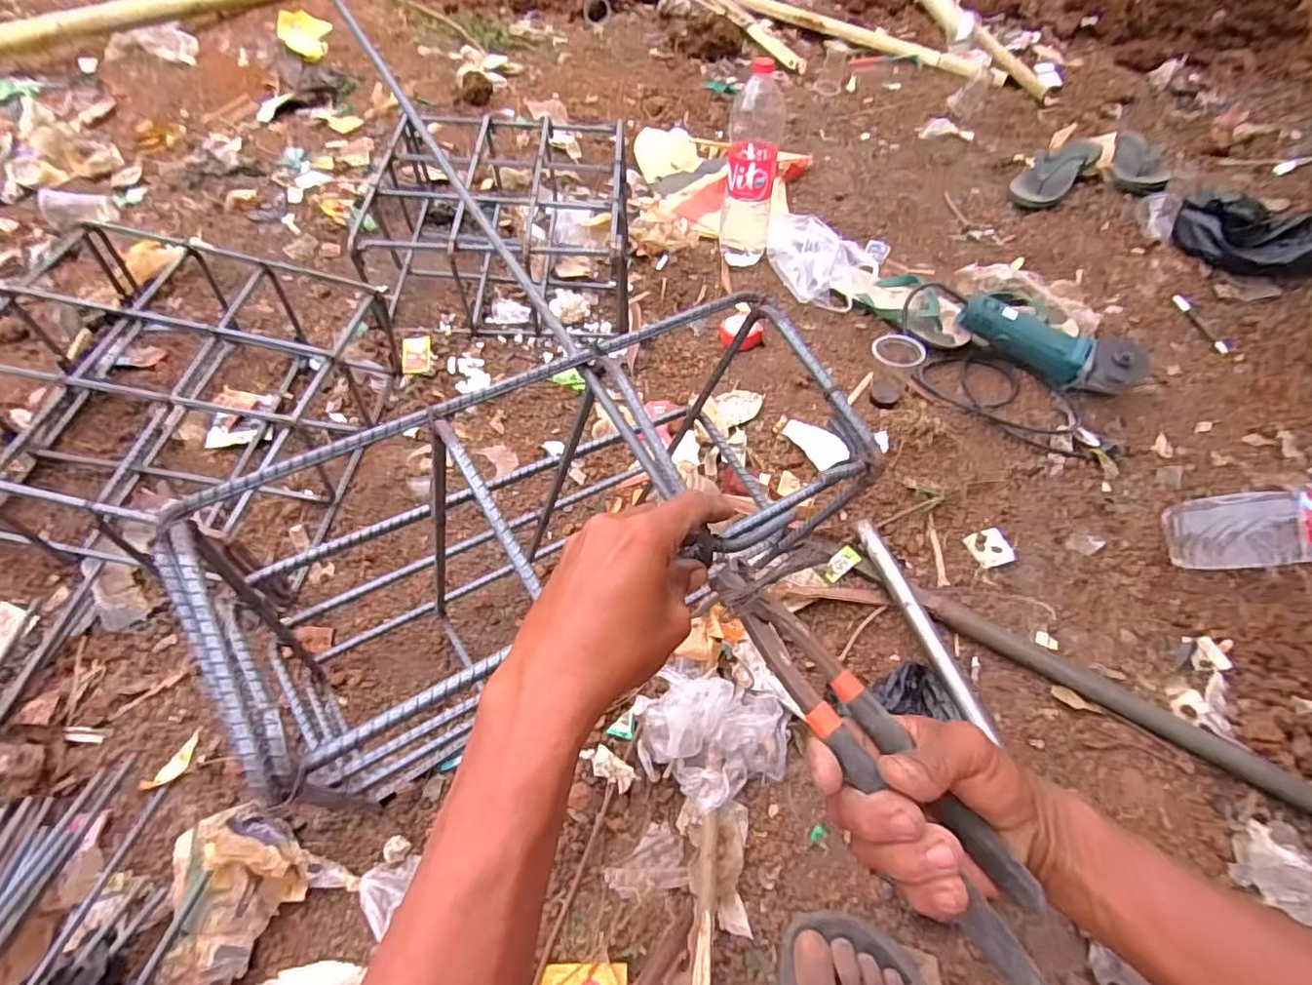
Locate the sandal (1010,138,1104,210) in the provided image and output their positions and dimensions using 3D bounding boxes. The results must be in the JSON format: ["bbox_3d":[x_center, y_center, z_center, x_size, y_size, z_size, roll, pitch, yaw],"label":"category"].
[{"bbox_3d":[0.859,-0.699,1.313,0.114,0.054,0.274,37,62,21],"label":"sandal"}]

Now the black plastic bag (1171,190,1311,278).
[{"bbox_3d":[1.112,-0.494,1.120,0.211,0.091,0.240,-37,64,-23],"label":"black plastic bag"}]

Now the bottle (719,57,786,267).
[{"bbox_3d":[0.162,-0.529,1.037,0.088,0.291,0.085,6,56,2],"label":"bottle"}]

